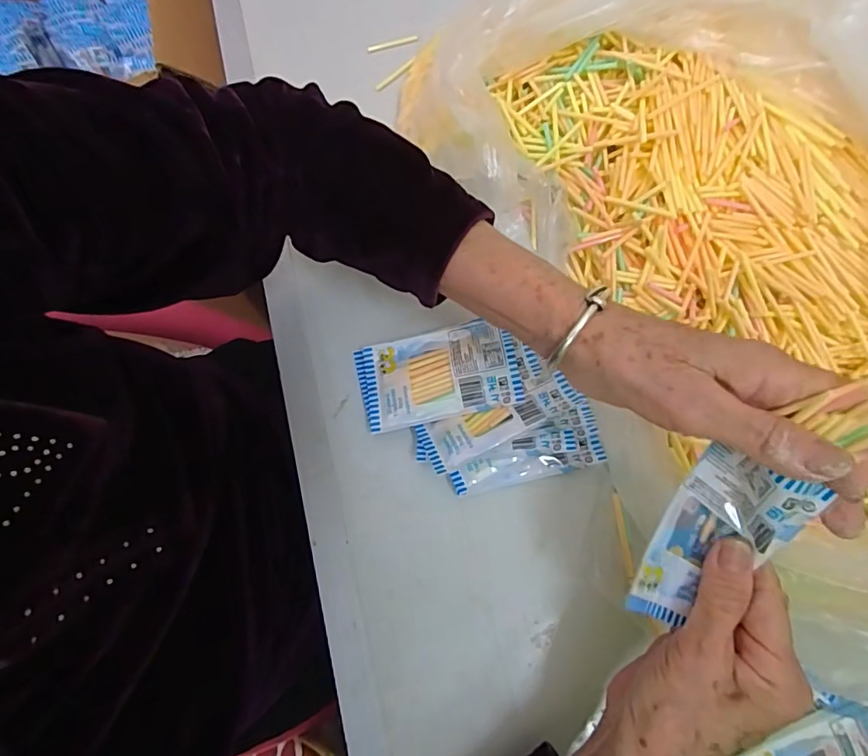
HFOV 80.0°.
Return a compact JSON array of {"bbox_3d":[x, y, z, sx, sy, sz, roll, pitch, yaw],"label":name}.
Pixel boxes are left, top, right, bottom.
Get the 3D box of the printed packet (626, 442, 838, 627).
[{"bbox_3d":[0.128,0.076,0.244,0.047,0.035,0.092,40,107,13],"label":"printed packet"}]

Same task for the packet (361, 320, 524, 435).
[{"bbox_3d":[0.003,-0.004,0.355,0.104,0.006,0.066,-13,65,7],"label":"packet"}]

